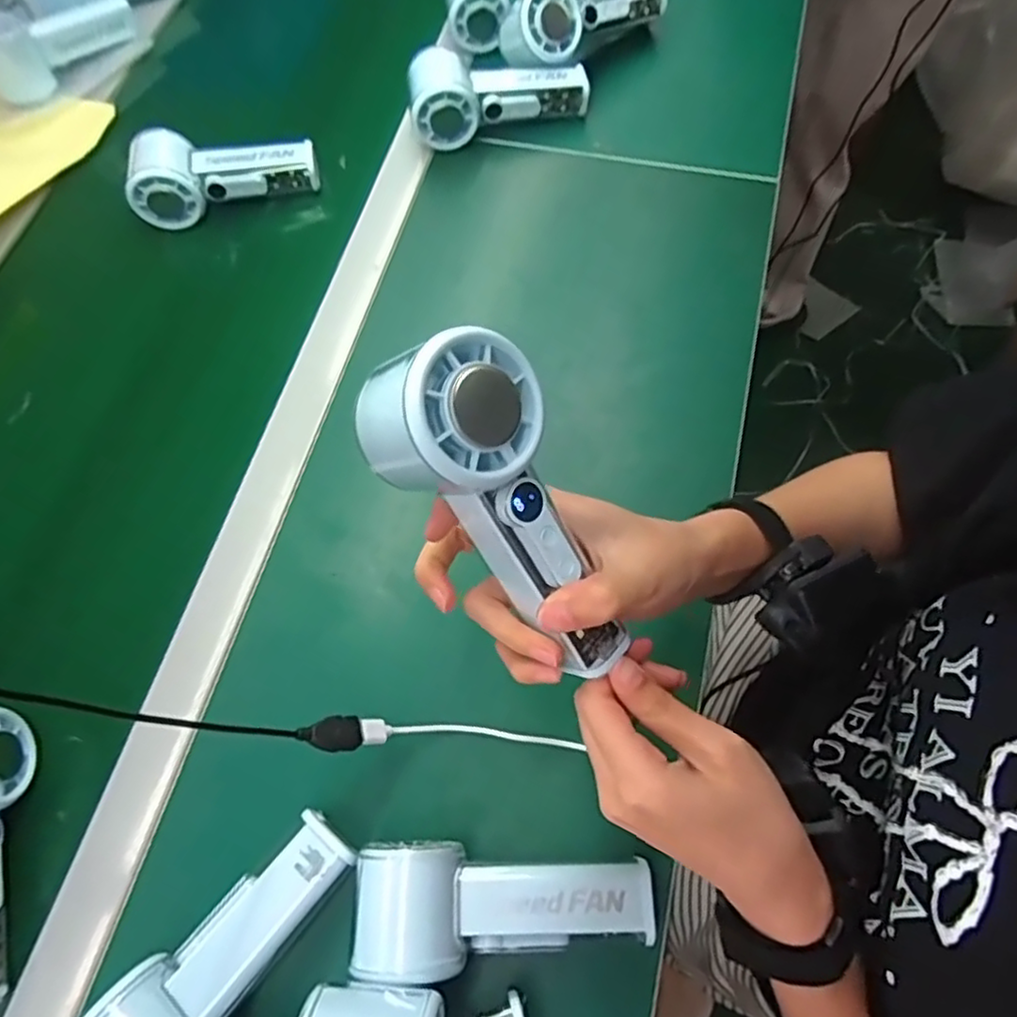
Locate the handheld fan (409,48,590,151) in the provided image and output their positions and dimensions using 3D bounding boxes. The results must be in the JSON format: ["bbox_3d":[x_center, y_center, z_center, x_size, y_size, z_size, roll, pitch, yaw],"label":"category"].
[{"bbox_3d":[-0.007,-0.359,0.575,0.153,0.049,0.061,-9,67,1],"label":"handheld fan"}]

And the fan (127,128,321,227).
[{"bbox_3d":[-0.245,-0.295,0.572,0.157,0.046,0.060,-17,67,-2],"label":"fan"}]

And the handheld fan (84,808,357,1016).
[{"bbox_3d":[-0.144,0.230,0.343,0.061,0.053,0.152,37,75,18],"label":"handheld fan"}]

